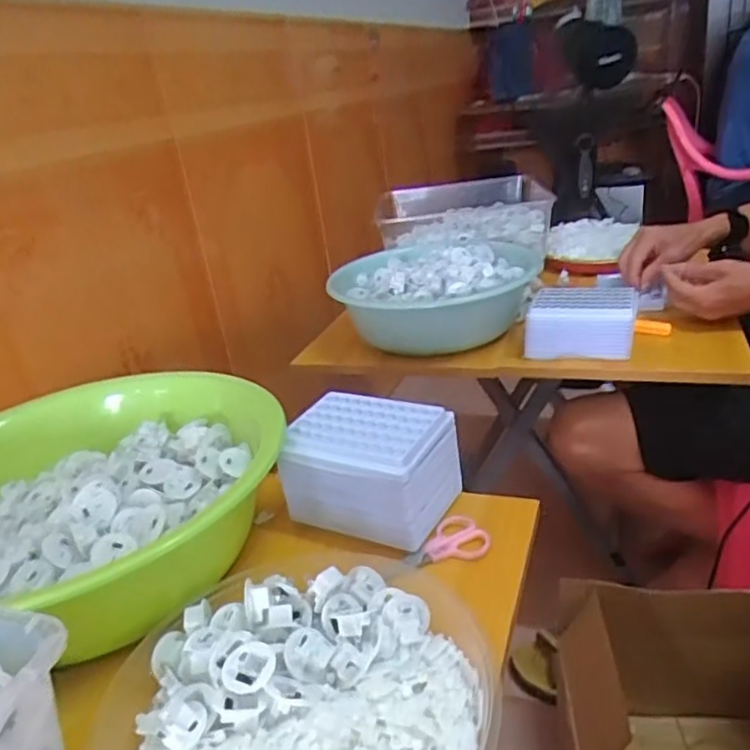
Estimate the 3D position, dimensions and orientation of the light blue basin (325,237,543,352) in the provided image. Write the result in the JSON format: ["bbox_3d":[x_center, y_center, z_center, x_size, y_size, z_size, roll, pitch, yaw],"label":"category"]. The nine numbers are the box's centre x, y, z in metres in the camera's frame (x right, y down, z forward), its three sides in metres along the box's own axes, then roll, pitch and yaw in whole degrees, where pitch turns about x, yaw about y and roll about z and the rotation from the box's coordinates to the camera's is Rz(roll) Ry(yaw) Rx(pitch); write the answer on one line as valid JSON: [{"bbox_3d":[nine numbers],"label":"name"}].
[{"bbox_3d":[0.093,-0.112,0.940,0.250,0.112,0.304,15,33,40],"label":"light blue basin"}]

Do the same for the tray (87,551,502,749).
[{"bbox_3d":[-0.044,0.194,0.382,0.237,0.041,0.211,-13,25,-12],"label":"tray"}]

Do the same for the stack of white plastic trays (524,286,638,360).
[{"bbox_3d":[0.263,-0.070,0.838,0.133,0.064,0.094,0,25,15],"label":"stack of white plastic trays"}]

